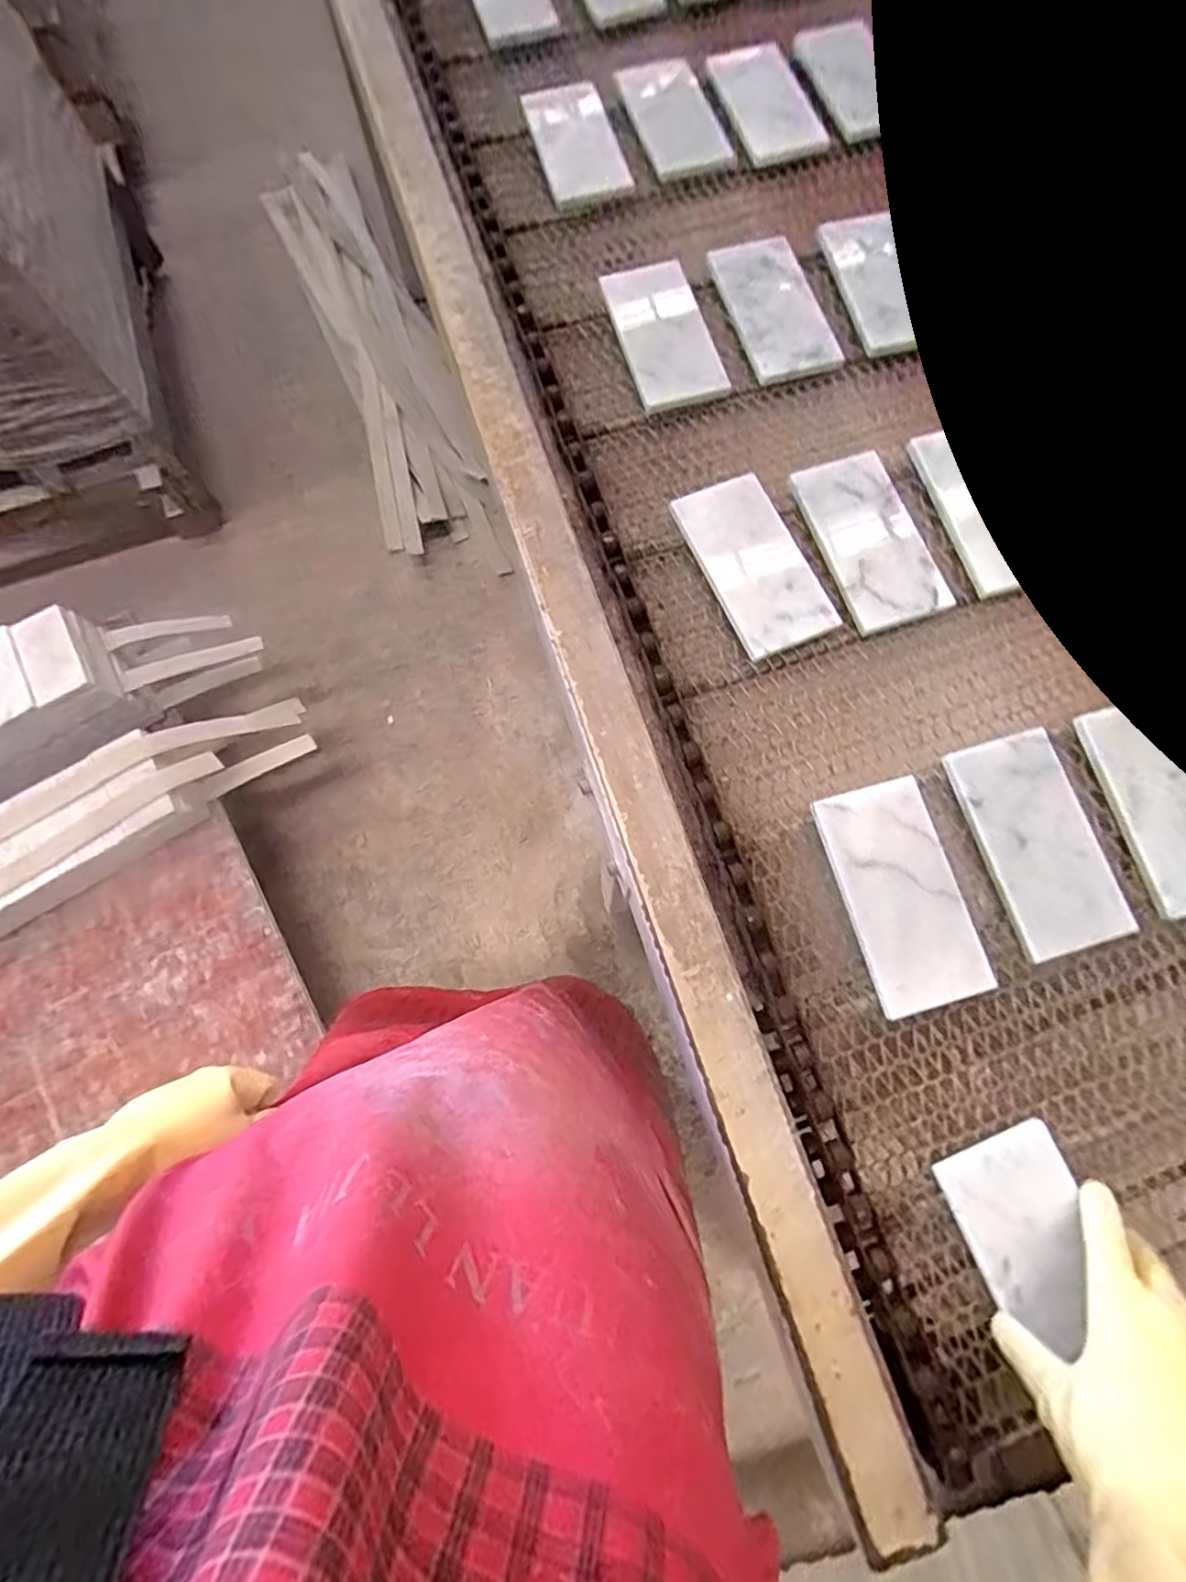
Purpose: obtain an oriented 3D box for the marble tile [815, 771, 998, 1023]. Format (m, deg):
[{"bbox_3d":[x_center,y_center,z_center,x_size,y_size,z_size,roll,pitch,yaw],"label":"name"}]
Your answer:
[{"bbox_3d":[0.218,0.073,0.449,0.081,0.007,0.154,-15,76,-5],"label":"marble tile"}]

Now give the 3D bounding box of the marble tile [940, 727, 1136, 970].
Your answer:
[{"bbox_3d":[0.324,0.036,0.460,0.080,0.007,0.155,-17,76,-1],"label":"marble tile"}]

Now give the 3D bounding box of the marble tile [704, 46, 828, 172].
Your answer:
[{"bbox_3d":[0.178,-0.735,0.671,0.083,0.016,0.154,-21,73,-3],"label":"marble tile"}]

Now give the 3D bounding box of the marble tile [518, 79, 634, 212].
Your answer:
[{"bbox_3d":[-0.022,-0.701,0.679,0.083,0.013,0.200,-16,73,6],"label":"marble tile"}]

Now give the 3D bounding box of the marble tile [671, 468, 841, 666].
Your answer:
[{"bbox_3d":[0.131,-0.188,0.520,0.075,0.008,0.154,-25,79,6],"label":"marble tile"}]

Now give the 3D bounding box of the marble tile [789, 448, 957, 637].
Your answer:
[{"bbox_3d":[0.229,-0.211,0.527,0.085,0.007,0.158,-18,75,-5],"label":"marble tile"}]

